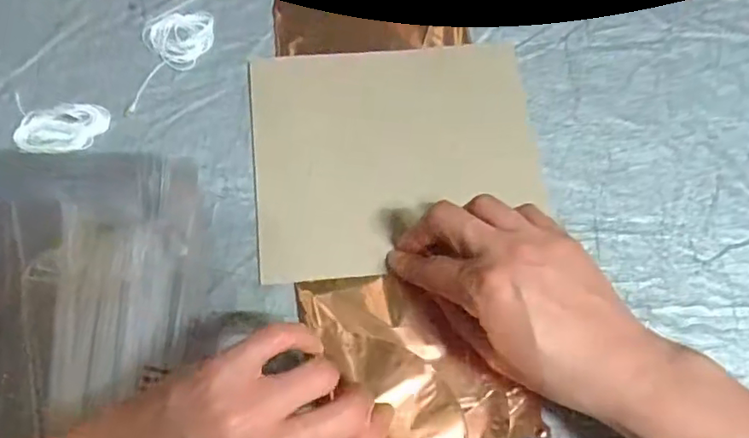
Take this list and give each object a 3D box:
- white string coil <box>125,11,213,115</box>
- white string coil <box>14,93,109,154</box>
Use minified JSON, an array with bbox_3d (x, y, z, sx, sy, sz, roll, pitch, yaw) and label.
[{"bbox_3d":[-0.144,-0.114,0.418,0.048,0.005,0.085,4,70,-1],"label":"white string coil"},{"bbox_3d":[-0.215,-0.062,0.396,0.064,0.006,0.039,6,70,0],"label":"white string coil"}]

